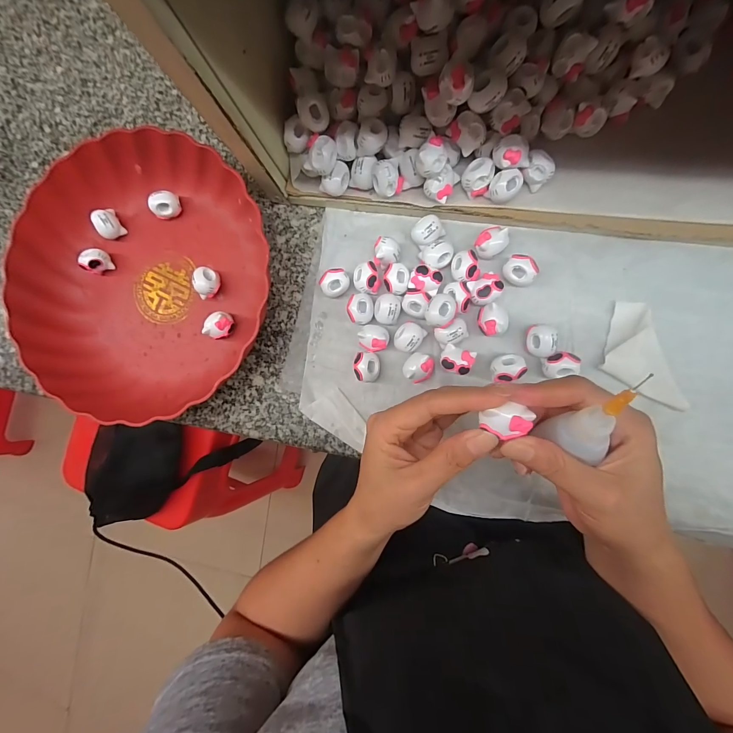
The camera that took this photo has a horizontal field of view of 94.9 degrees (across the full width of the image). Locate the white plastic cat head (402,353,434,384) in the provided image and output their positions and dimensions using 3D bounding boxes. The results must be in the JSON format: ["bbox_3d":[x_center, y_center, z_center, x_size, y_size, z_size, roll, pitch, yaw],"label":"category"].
[{"bbox_3d":[0.043,0.001,0.274,0.022,0.017,0.023,0,88,9],"label":"white plastic cat head"}]

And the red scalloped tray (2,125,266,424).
[{"bbox_3d":[-0.200,-0.075,0.305,0.233,0.047,0.240,1,88,9],"label":"red scalloped tray"}]

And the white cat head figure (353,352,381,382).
[{"bbox_3d":[0.001,0.001,0.282,0.020,0.019,0.024,-3,88,9],"label":"white cat head figure"}]

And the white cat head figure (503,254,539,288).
[{"bbox_3d":[0.120,-0.074,0.265,0.024,0.019,0.021,20,91,9],"label":"white cat head figure"}]

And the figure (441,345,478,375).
[{"bbox_3d":[0.072,-0.005,0.270,0.025,0.019,0.020,20,91,9],"label":"figure"}]

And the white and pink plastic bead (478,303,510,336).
[{"bbox_3d":[0.100,-0.036,0.268,0.022,0.019,0.023,0,88,9],"label":"white and pink plastic bead"}]

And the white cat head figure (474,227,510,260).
[{"bbox_3d":[0.100,-0.097,0.268,0.024,0.018,0.020,-26,84,7],"label":"white cat head figure"}]

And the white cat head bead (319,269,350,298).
[{"bbox_3d":[-0.026,-0.071,0.288,0.025,0.019,0.021,-44,83,5],"label":"white cat head bead"}]

